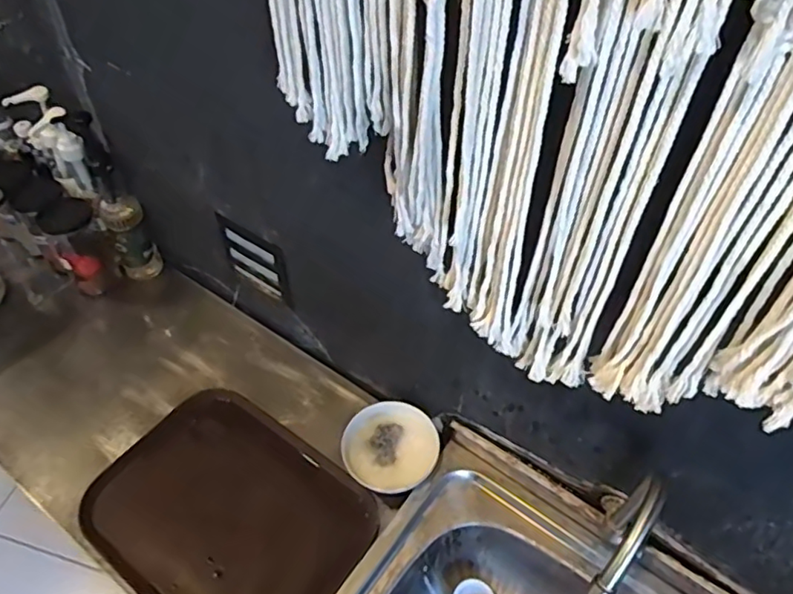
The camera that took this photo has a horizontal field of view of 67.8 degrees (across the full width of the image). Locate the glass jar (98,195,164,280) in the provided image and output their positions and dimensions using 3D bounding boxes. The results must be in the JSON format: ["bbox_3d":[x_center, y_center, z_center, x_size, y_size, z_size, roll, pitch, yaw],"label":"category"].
[{"bbox_3d":[-0.521,-0.107,1.173,0.075,0.186,0.075,0,49,0],"label":"glass jar"}]

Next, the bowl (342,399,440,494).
[{"bbox_3d":[-0.009,0.237,0.930,0.141,0.045,0.133,0,49,0],"label":"bowl"}]

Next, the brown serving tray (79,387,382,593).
[{"bbox_3d":[-0.253,0.327,0.881,0.390,0.028,0.298,32,69,19],"label":"brown serving tray"}]

